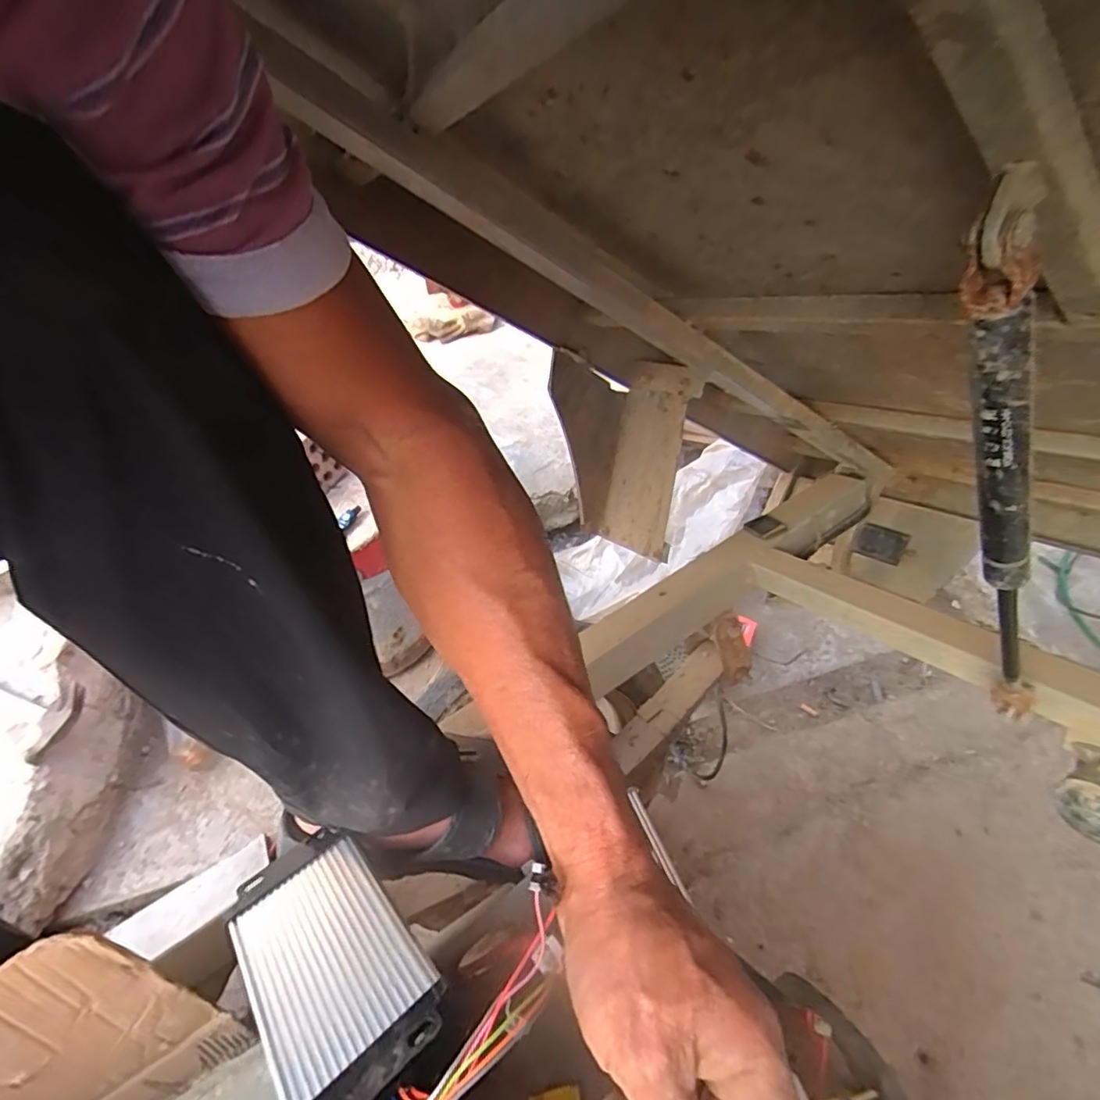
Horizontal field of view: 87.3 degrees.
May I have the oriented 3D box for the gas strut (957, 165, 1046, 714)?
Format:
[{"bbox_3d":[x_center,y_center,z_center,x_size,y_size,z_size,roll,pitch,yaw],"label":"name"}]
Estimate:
[{"bbox_3d":[0.248,-0.011,0.312,0.027,0.359,0.023,-20,39,20],"label":"gas strut"}]

